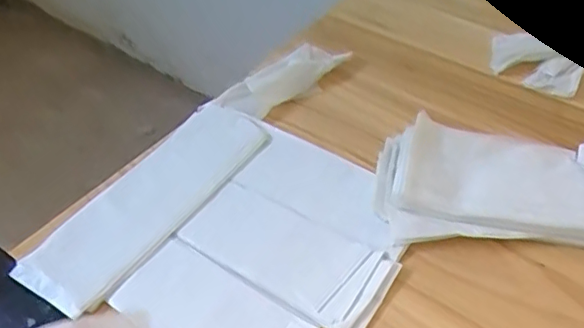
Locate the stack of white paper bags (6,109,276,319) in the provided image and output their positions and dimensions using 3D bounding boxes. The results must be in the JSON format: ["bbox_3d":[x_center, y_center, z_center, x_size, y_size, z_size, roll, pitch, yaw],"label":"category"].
[{"bbox_3d":[-0.134,0.030,0.547,0.092,0.012,0.262,24,51,26],"label":"stack of white paper bags"}]

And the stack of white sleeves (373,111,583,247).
[{"bbox_3d":[0.214,0.022,0.512,0.272,0.047,0.116,3,45,7],"label":"stack of white sleeves"}]

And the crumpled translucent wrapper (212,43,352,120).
[{"bbox_3d":[-0.009,-0.098,0.666,0.152,0.018,0.067,-36,52,-28],"label":"crumpled translucent wrapper"}]

